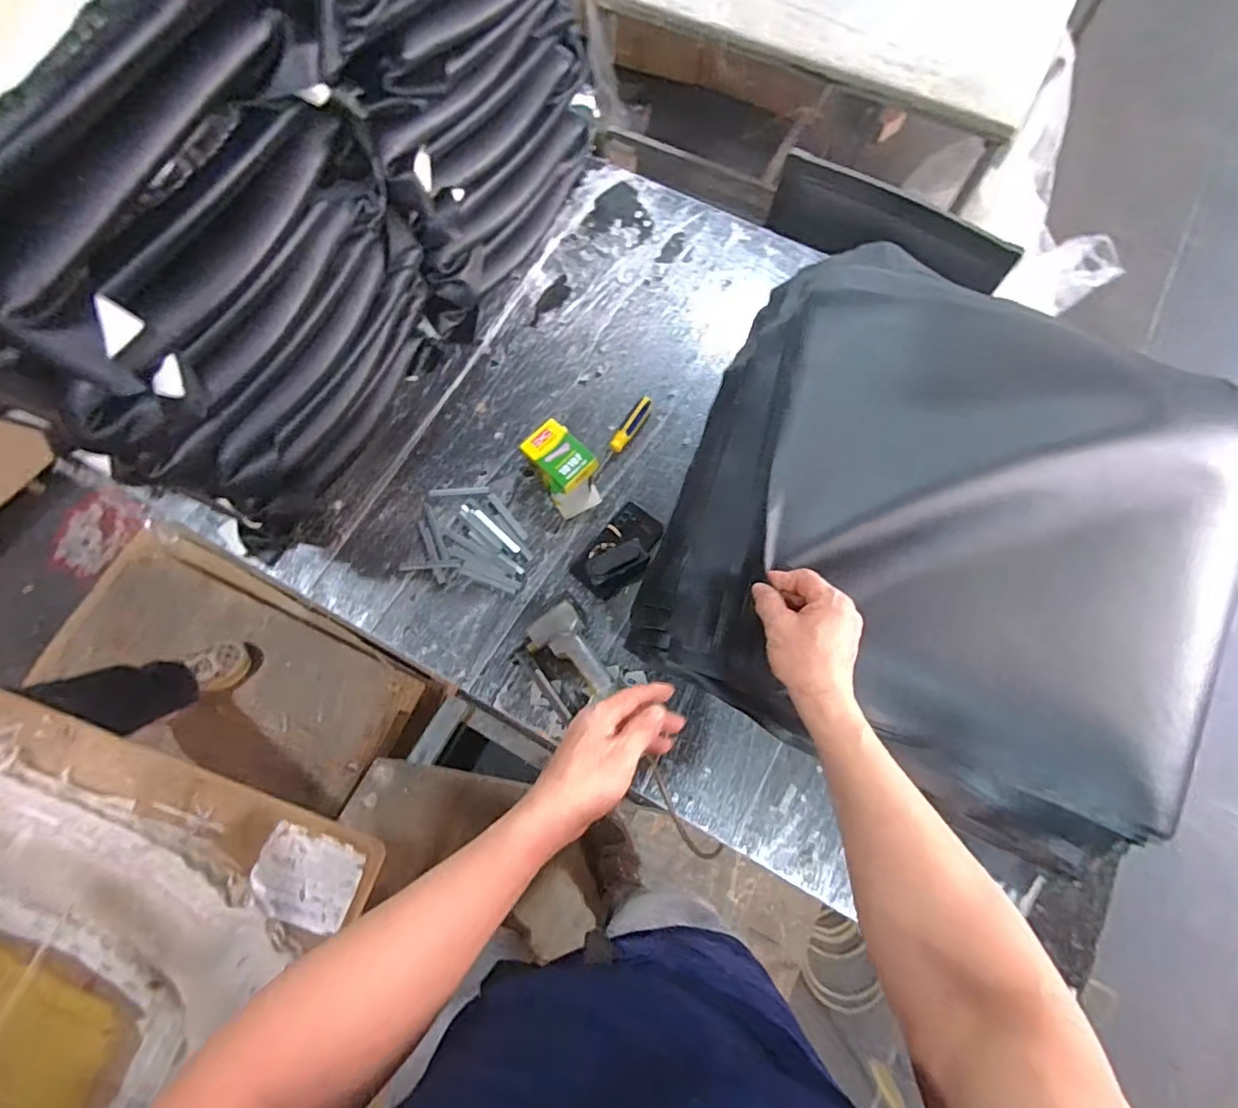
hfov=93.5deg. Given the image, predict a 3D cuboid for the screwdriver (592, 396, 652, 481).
[{"bbox_3d":[0.007,-0.207,1.037,0.030,0.031,0.178,30,74,9],"label":"screwdriver"}]

